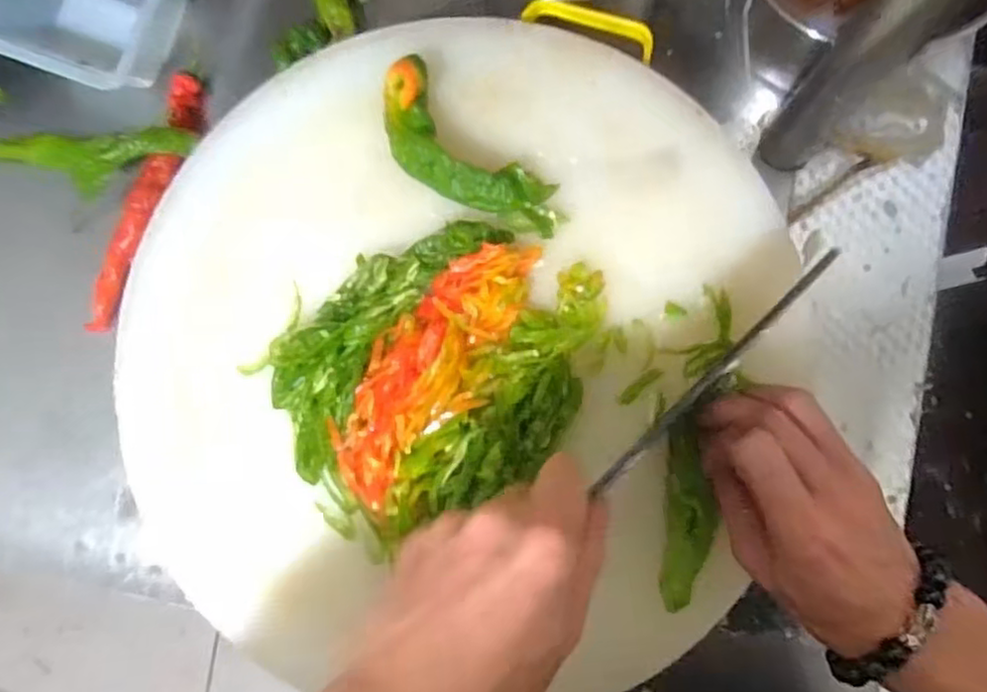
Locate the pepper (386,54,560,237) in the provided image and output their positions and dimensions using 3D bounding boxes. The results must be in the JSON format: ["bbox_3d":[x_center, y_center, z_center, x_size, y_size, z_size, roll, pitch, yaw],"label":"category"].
[{"bbox_3d":[-0.018,-0.108,0.388,0.126,0.025,0.049,42,92,7],"label":"pepper"}]

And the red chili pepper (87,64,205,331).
[{"bbox_3d":[-0.277,-0.112,0.537,0.026,0.029,0.217,24,90,7],"label":"red chili pepper"}]

